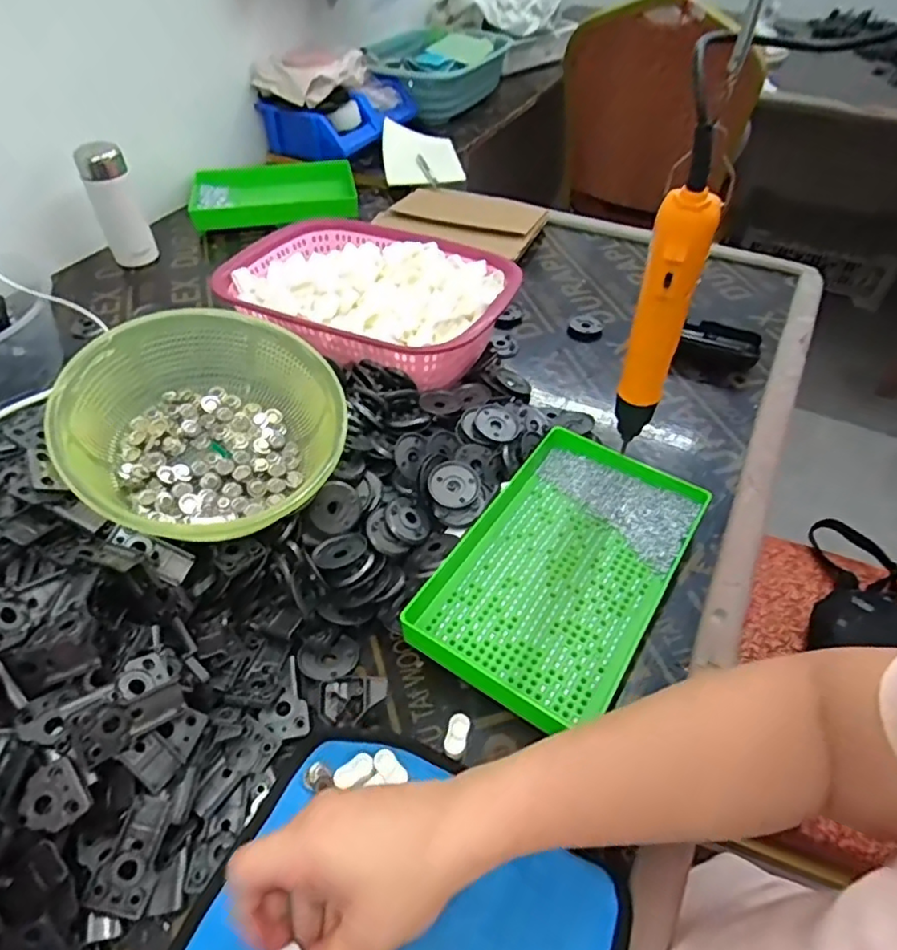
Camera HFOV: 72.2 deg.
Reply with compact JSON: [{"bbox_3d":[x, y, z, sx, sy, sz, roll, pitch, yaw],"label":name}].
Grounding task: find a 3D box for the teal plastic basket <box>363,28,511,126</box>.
[{"bbox_3d":[-0.019,-0.870,1.300,0.198,0.109,0.362,22,50,18],"label":"teal plastic basket"}]

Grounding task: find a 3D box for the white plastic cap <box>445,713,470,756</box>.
[{"bbox_3d":[0.006,0.171,0.407,0.014,0.006,0.025,10,48,8],"label":"white plastic cap"}]

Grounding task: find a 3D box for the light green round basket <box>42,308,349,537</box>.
[{"bbox_3d":[-0.182,-0.032,0.468,0.194,0.085,0.184,-4,60,-19],"label":"light green round basket"}]

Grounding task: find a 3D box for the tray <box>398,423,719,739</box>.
[{"bbox_3d":[0.088,0.068,0.481,0.151,0.031,0.241,25,52,22],"label":"tray"}]

